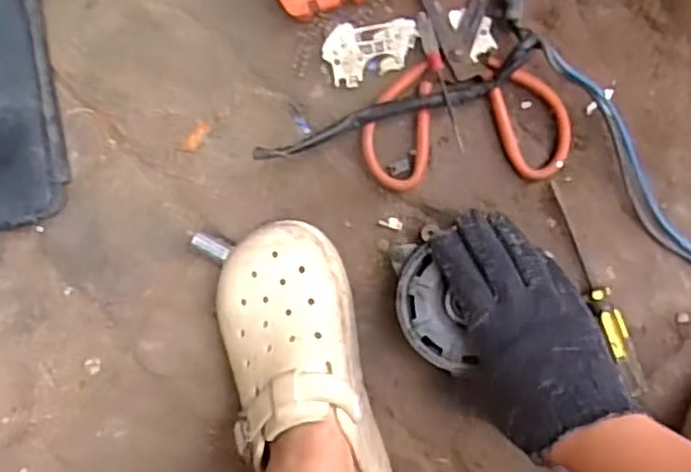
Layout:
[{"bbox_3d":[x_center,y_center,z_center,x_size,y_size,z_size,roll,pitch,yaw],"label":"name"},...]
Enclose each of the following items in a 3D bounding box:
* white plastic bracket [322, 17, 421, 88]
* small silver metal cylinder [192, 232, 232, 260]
[{"bbox_3d":[0.020,-0.147,0.576,0.073,0.010,0.048,-4,86,9],"label":"white plastic bracket"},{"bbox_3d":[-0.110,0.008,0.591,0.033,0.010,0.015,24,91,10],"label":"small silver metal cylinder"}]

